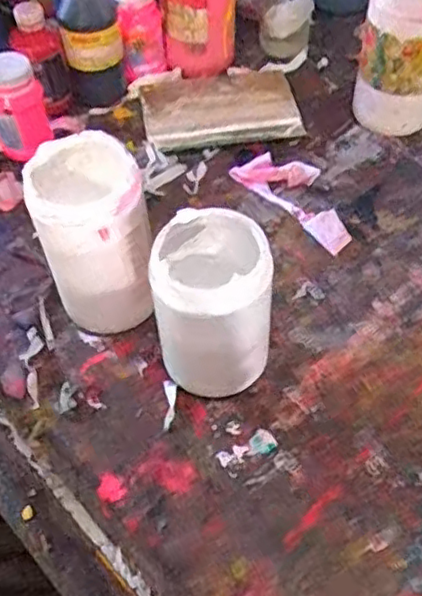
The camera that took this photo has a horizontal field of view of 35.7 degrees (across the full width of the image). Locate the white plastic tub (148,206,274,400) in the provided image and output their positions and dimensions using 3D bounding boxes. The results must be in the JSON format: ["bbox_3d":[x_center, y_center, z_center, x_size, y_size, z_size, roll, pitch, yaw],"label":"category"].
[{"bbox_3d":[0.002,0.011,0.548,0.085,0.152,0.092,-2,52,2],"label":"white plastic tub"}]

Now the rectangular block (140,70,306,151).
[{"bbox_3d":[0.011,-0.236,0.826,0.191,0.027,0.126,-10,52,-4],"label":"rectangular block"}]

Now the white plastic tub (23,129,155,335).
[{"bbox_3d":[-0.097,-0.051,0.585,0.087,0.178,0.091,-8,52,-3],"label":"white plastic tub"}]

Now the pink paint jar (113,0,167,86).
[{"bbox_3d":[-0.088,-0.335,0.831,0.055,0.115,0.055,-2,52,2],"label":"pink paint jar"}]

